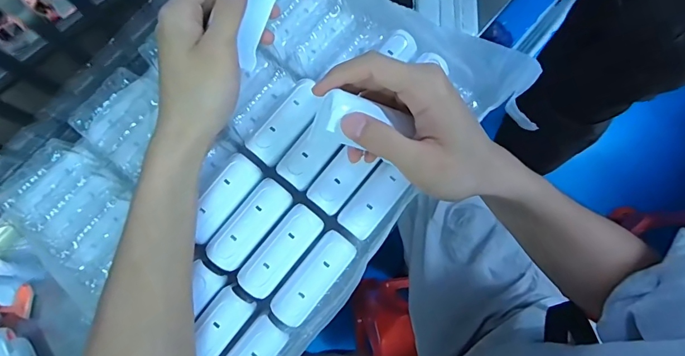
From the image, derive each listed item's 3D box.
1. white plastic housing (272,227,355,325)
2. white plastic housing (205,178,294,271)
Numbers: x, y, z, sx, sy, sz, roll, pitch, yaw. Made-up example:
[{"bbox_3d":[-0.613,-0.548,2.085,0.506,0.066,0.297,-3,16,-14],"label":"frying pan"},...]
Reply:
[{"bbox_3d":[-0.021,0.075,0.309,0.028,0.011,0.074,39,81,10],"label":"white plastic housing"},{"bbox_3d":[-0.071,0.036,0.316,0.029,0.010,0.075,38,81,9],"label":"white plastic housing"}]

